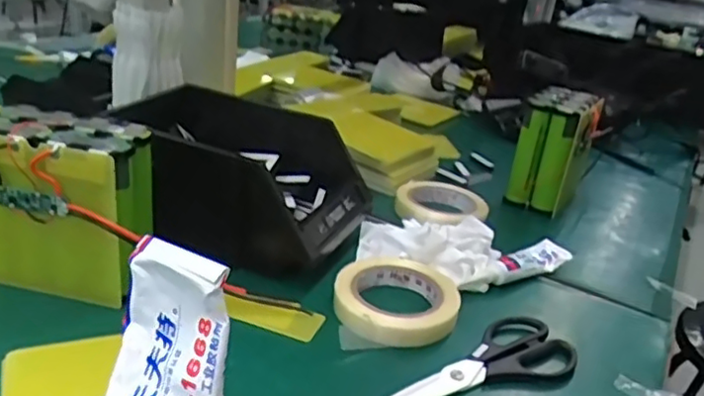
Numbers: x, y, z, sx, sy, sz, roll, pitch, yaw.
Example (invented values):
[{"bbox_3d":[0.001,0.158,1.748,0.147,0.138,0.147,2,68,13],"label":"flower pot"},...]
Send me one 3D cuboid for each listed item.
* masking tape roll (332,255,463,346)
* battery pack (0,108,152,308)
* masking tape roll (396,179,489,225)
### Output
[{"bbox_3d":[0.042,0.090,0.586,0.111,0.022,0.108,6,26,-3],"label":"masking tape roll"},{"bbox_3d":[-0.242,0.005,0.550,0.143,0.138,0.079,11,26,7],"label":"battery pack"},{"bbox_3d":[0.109,0.005,0.795,0.120,0.021,0.126,6,26,-3],"label":"masking tape roll"}]

